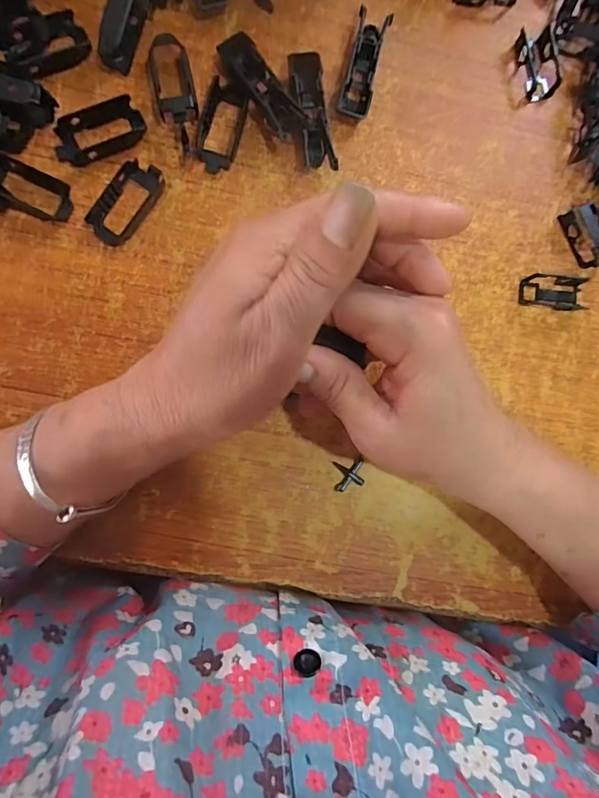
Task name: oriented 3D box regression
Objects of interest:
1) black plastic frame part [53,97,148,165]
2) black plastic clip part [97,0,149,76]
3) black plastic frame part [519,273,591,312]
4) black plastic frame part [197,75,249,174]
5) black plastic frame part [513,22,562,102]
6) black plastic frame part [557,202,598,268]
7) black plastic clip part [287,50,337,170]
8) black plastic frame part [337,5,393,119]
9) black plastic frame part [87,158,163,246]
[{"bbox_3d":[-0.114,-0.151,0.258,0.052,0.009,0.026,-32,92,-7],"label":"black plastic frame part"},{"bbox_3d":[-0.100,-0.212,0.257,0.015,0.020,0.045,16,86,-6],"label":"black plastic clip part"},{"bbox_3d":[0.161,-0.068,0.288,0.044,0.007,0.022,2,88,-7],"label":"black plastic frame part"},{"bbox_3d":[-0.046,-0.160,0.267,0.023,0.010,0.053,16,87,-6],"label":"black plastic frame part"},{"bbox_3d":[0.153,-0.216,0.292,0.027,0.009,0.046,0,88,-7],"label":"black plastic frame part"},{"bbox_3d":[0.183,-0.103,0.290,0.019,0.012,0.039,-24,91,-7],"label":"black plastic frame part"},{"bbox_3d":[0.007,-0.169,0.271,0.019,0.014,0.064,-11,90,-7],"label":"black plastic clip part"},{"bbox_3d":[0.039,-0.203,0.277,0.019,0.012,0.061,13,87,-6],"label":"black plastic frame part"},{"bbox_3d":[-0.098,-0.113,0.260,0.023,0.007,0.051,35,85,-5],"label":"black plastic frame part"}]

